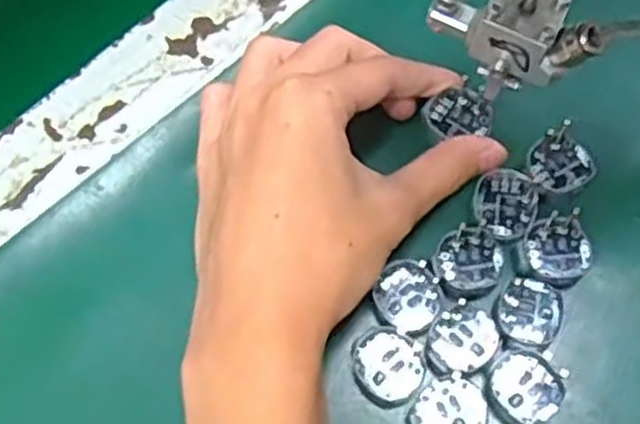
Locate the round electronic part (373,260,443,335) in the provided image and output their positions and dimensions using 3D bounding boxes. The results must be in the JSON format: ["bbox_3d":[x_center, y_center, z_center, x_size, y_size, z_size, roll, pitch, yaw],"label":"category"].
[{"bbox_3d":[0.035,0.032,0.310,0.025,0.004,0.026,-1,68,2],"label":"round electronic part"}]

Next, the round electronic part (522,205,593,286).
[{"bbox_3d":[0.094,0.014,0.313,0.026,0.004,0.027,-1,68,2],"label":"round electronic part"}]

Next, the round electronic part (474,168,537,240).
[{"bbox_3d":[0.075,-0.004,0.321,0.024,0.004,0.028,20,71,10],"label":"round electronic part"}]

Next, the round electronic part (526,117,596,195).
[{"bbox_3d":[0.098,-0.021,0.326,0.027,0.004,0.026,-1,68,2],"label":"round electronic part"}]

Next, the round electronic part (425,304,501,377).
[{"bbox_3d":[0.055,0.049,0.304,0.025,0.004,0.028,25,72,12],"label":"round electronic part"}]

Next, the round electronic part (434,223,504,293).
[{"bbox_3d":[0.059,0.018,0.314,0.026,0.004,0.025,-1,68,2],"label":"round electronic part"}]

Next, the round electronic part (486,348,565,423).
[{"bbox_3d":[0.076,0.067,0.299,0.027,0.007,0.028,-1,68,2],"label":"round electronic part"}]

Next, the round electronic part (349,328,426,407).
[{"bbox_3d":[0.025,0.058,0.301,0.027,0.004,0.027,-1,68,2],"label":"round electronic part"}]

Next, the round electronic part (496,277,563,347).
[{"bbox_3d":[0.081,0.039,0.310,0.024,0.009,0.025,-1,68,2],"label":"round electronic part"}]

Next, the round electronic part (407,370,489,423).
[{"bbox_3d":[0.047,0.074,0.295,0.029,0.004,0.025,-18,69,-4],"label":"round electronic part"}]

